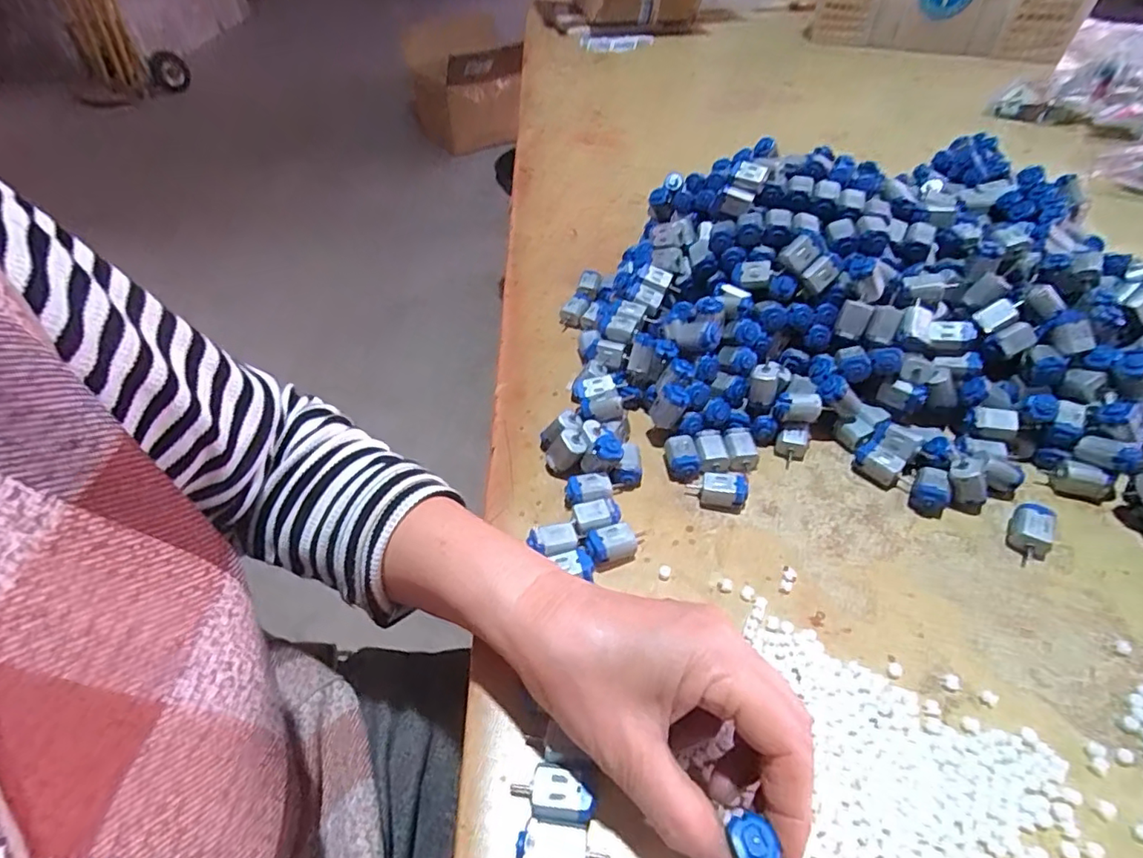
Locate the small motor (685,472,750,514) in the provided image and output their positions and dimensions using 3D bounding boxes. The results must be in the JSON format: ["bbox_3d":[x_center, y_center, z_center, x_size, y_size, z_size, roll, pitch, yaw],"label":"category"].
[{"bbox_3d":[0.090,0.039,0.351,0.035,0.019,0.018,9,46,11],"label":"small motor"}]

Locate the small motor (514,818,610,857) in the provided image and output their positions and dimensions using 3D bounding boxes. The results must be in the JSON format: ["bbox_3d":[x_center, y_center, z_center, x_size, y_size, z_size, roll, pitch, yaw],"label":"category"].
[{"bbox_3d":[-0.004,0.169,0.224,0.035,0.013,0.020,3,45,5],"label":"small motor"}]

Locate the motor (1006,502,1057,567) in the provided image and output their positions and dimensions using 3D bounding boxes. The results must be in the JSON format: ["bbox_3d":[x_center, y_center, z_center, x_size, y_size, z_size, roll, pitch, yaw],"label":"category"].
[{"bbox_3d":[0.263,0.060,0.325,0.019,0.018,0.031,24,50,23],"label":"motor"}]

